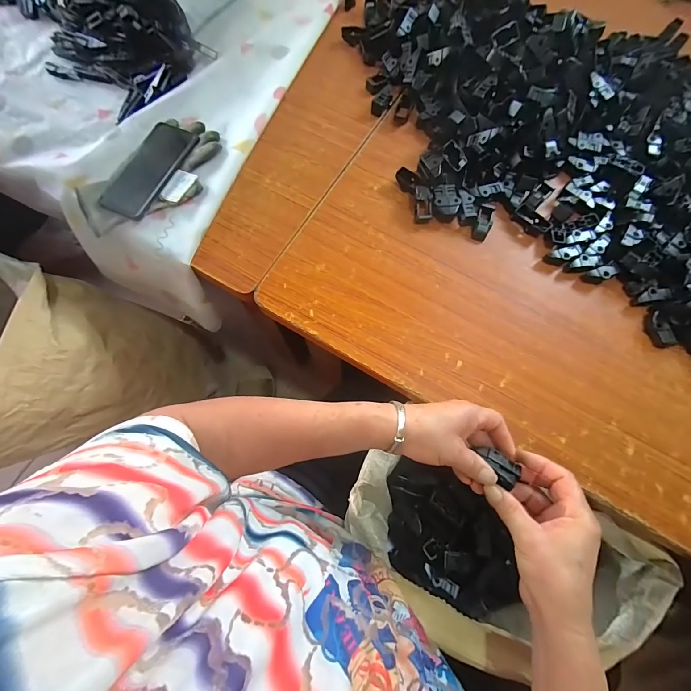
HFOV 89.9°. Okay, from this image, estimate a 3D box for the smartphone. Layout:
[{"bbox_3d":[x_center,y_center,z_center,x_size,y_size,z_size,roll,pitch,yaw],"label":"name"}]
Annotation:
[{"bbox_3d":[-0.282,-0.260,0.506,0.077,0.012,0.165,24,76,7],"label":"smartphone"}]

